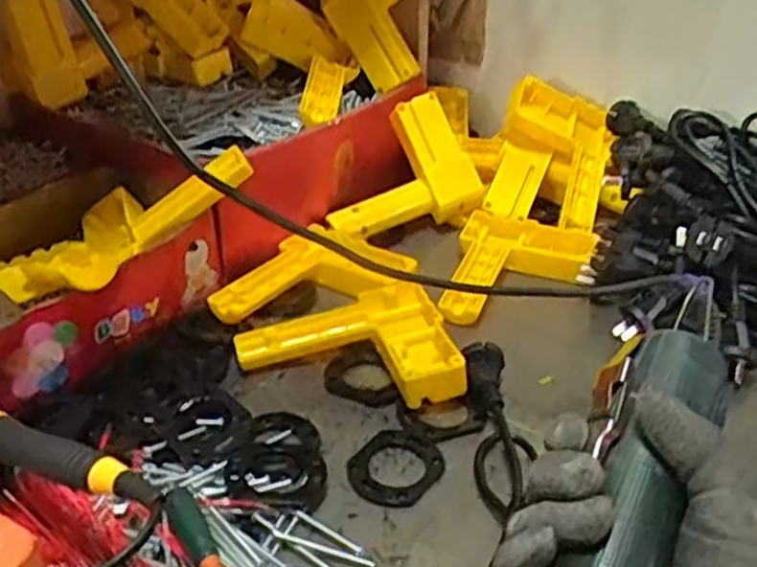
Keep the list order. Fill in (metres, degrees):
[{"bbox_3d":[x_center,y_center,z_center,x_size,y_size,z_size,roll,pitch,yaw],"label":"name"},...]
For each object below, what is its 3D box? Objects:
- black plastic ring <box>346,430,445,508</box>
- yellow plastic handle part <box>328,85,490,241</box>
[{"bbox_3d":[0.010,0.110,0.460,0.050,0.006,0.057,24,39,34],"label":"black plastic ring"},{"bbox_3d":[0.023,-0.108,0.702,0.150,0.099,0.061,-10,34,-17],"label":"yellow plastic handle part"}]

